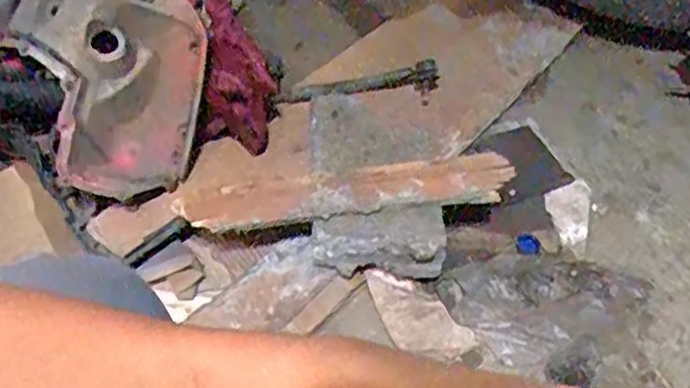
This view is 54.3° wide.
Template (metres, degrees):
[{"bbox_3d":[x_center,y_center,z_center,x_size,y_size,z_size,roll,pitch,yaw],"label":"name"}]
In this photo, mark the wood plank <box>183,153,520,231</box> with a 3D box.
[{"bbox_3d":[0.008,-0.005,0.845,0.412,0.027,0.075,-8,52,-11],"label":"wood plank"}]

